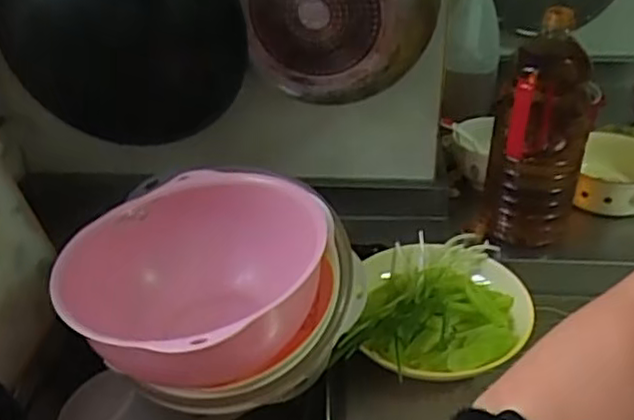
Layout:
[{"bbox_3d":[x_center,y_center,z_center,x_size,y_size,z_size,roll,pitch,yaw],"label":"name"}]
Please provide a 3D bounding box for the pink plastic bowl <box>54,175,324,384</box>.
[{"bbox_3d":[-0.110,0.080,0.633,0.218,0.125,0.238,-1,33,1],"label":"pink plastic bowl"}]

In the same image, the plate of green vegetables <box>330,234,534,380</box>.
[{"bbox_3d":[0.132,0.097,0.713,0.178,0.032,0.201,6,34,12],"label":"plate of green vegetables"}]

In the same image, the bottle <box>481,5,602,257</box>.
[{"bbox_3d":[0.262,-0.087,0.790,0.107,0.281,0.090,11,35,18],"label":"bottle"}]

